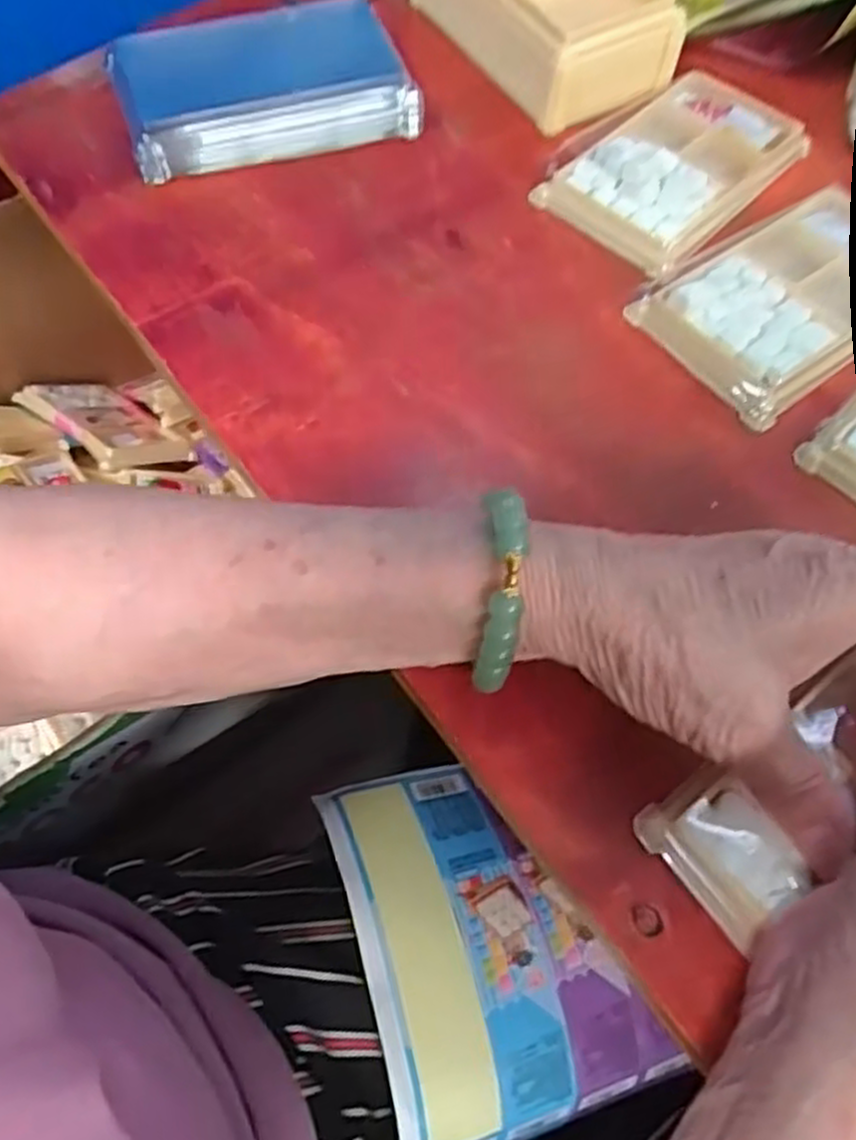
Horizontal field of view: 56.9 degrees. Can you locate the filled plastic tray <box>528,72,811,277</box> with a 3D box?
[{"bbox_3d":[0.124,-0.207,0.389,0.081,0.014,0.143,38,68,17],"label":"filled plastic tray"}]

